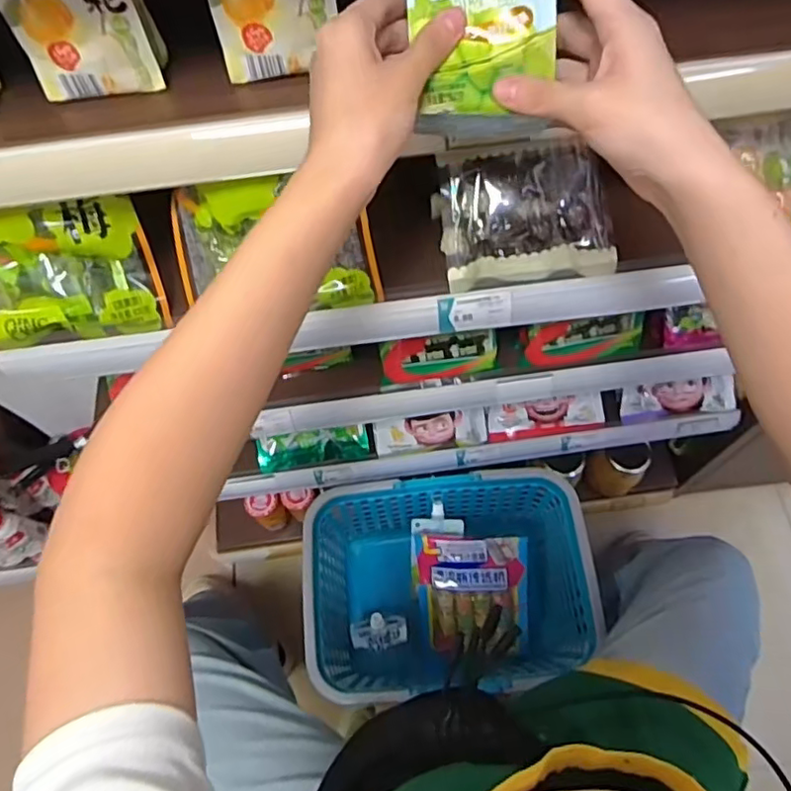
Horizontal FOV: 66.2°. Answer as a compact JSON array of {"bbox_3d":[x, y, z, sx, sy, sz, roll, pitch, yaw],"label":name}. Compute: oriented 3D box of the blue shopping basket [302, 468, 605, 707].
[{"bbox_3d":[0.078,0.299,0.952,0.386,0.284,0.290,-6,65,0],"label":"blue shopping basket"}]

